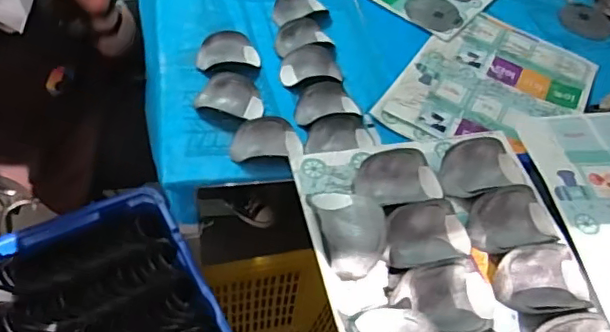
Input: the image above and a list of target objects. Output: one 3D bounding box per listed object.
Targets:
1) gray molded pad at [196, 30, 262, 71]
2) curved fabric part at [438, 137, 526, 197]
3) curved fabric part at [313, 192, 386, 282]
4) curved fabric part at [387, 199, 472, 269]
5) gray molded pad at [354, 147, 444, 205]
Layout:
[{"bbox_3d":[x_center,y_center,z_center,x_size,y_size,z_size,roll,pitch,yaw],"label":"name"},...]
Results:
[{"bbox_3d":[-0.174,-0.254,1.250,0.143,0.042,0.099,-10,55,-16],"label":"gray molded pad"},{"bbox_3d":[0.287,0.002,0.911,0.145,0.033,0.098,-9,55,-15],"label":"curved fabric part"},{"bbox_3d":[0.064,0.088,0.797,0.098,0.043,0.137,-3,54,-11],"label":"curved fabric part"},{"bbox_3d":[0.180,0.099,0.816,0.136,0.036,0.094,-7,54,-13],"label":"curved fabric part"},{"bbox_3d":[0.145,0.020,0.873,0.136,0.033,0.088,-6,55,-8],"label":"gray molded pad"}]

